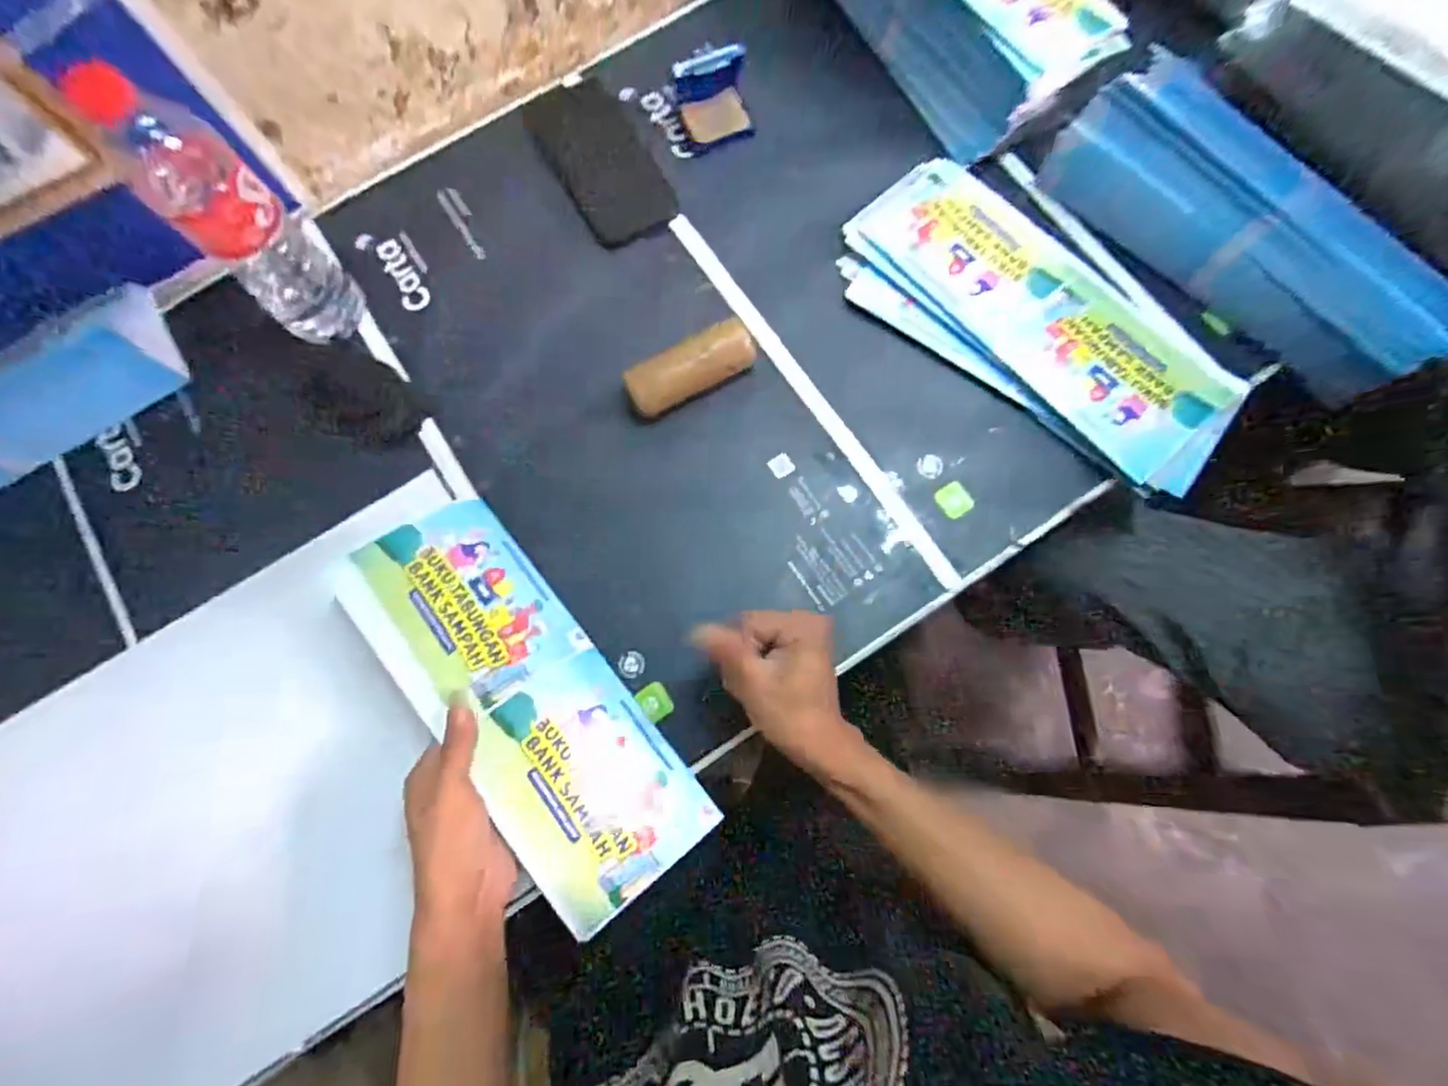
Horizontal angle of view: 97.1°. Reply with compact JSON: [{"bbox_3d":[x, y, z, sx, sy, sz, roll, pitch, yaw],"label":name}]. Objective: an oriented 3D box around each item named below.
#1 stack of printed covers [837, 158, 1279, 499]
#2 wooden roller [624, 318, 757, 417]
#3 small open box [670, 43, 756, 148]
[{"bbox_3d":[0.262,-0.189,0.528,0.332,0.028,0.148,41,81,11],"label":"stack of printed covers"},{"bbox_3d":[-0.026,-0.139,0.526,0.107,0.046,0.036,-31,77,-6],"label":"wooden roller"},{"bbox_3d":[-0.011,-0.404,0.584,0.068,0.055,0.064,-6,76,0],"label":"small open box"}]

